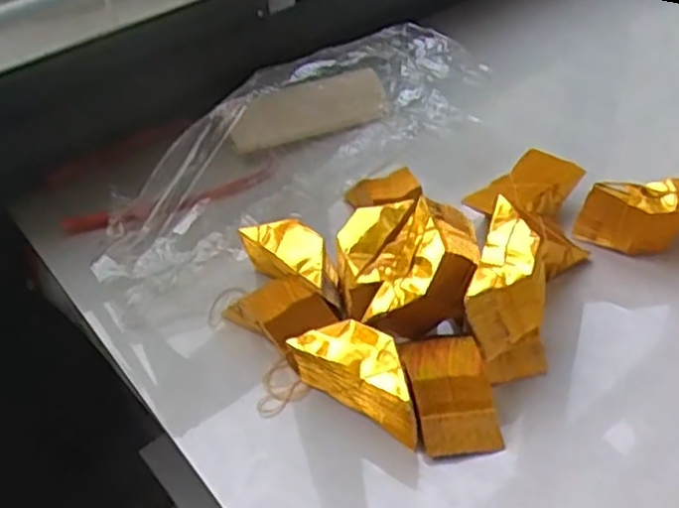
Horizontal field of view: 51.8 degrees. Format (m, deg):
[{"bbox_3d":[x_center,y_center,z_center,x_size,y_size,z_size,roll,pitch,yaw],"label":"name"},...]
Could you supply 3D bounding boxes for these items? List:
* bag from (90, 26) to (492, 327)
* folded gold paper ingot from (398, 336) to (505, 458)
[{"bbox_3d":[-0.036,-0.078,0.572,0.129,0.098,0.360,27,52,34],"label":"bag"},{"bbox_3d":[0.064,0.080,0.408,0.045,0.035,0.066,-12,41,-5],"label":"folded gold paper ingot"}]

